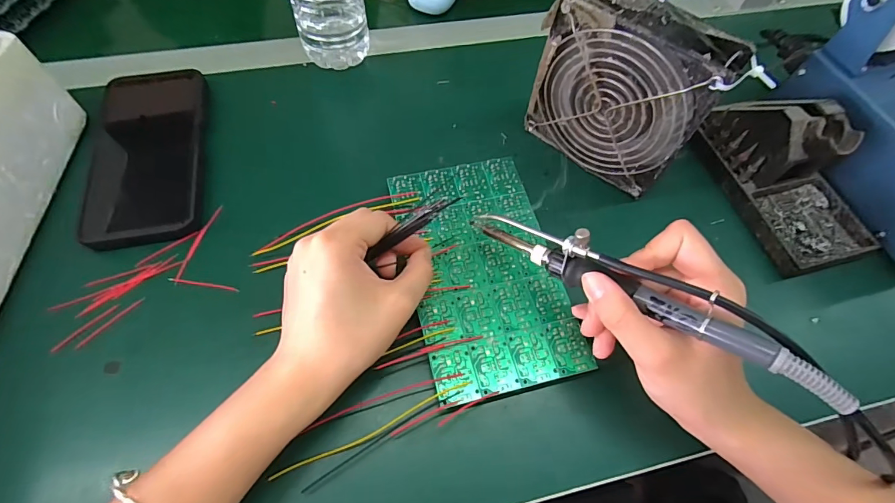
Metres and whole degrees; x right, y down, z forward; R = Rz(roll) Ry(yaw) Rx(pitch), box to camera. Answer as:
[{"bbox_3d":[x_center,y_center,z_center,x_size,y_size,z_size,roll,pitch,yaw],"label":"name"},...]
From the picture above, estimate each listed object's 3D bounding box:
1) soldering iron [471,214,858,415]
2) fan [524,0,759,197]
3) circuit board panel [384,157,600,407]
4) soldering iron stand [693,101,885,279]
[{"bbox_3d":[0.095,0.013,0.222,0.199,0.033,0.019,28,62,34],"label":"soldering iron"},{"bbox_3d":[0.127,-0.117,0.305,0.124,0.109,0.042,35,65,15],"label":"fan"},{"bbox_3d":[0.024,0.010,0.295,0.100,0.009,0.172,-11,63,-9],"label":"circuit board panel"},{"bbox_3d":[0.271,-0.068,0.319,0.080,0.065,0.150,-13,63,-10],"label":"soldering iron stand"}]

